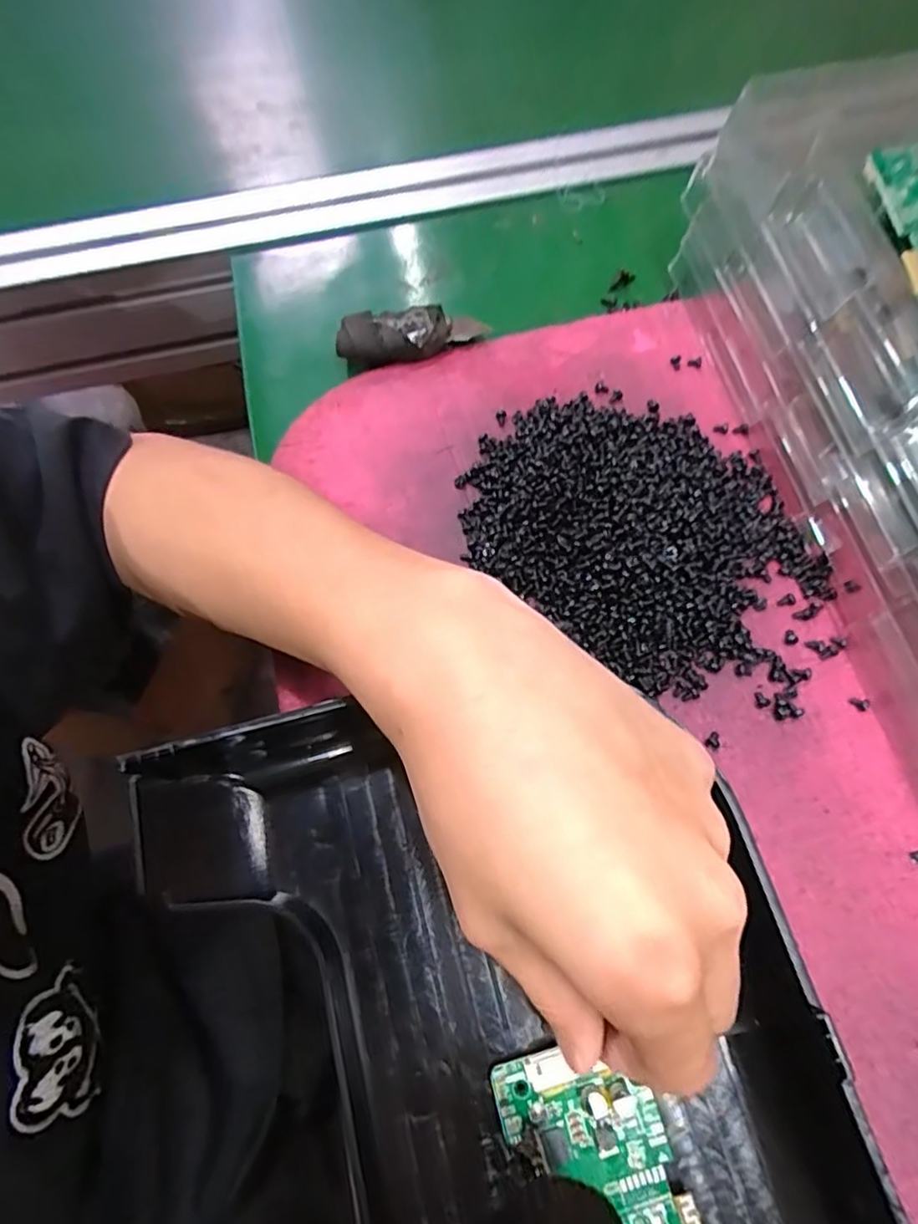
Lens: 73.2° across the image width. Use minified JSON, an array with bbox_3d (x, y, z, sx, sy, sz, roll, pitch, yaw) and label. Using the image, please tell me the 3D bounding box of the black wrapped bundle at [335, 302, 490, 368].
[{"bbox_3d":[-0.023,-0.131,0.292,0.069,0.017,0.022,0,70,0],"label":"black wrapped bundle"}]

